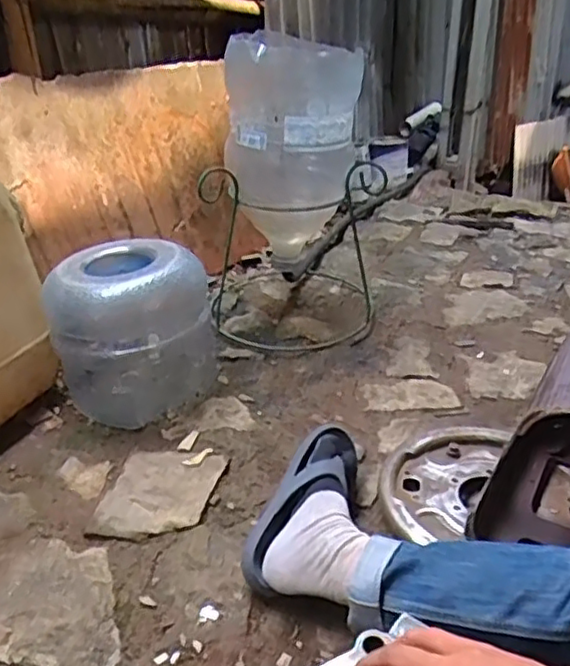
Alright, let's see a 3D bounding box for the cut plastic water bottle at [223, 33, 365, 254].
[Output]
[{"bbox_3d":[0.011,-0.341,1.228,0.237,0.374,0.211,0,31,2],"label":"cut plastic water bottle"}]

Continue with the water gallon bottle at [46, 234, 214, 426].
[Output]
[{"bbox_3d":[-0.249,-0.009,1.111,0.254,0.254,0.215,-4,32,-8],"label":"water gallon bottle"}]

